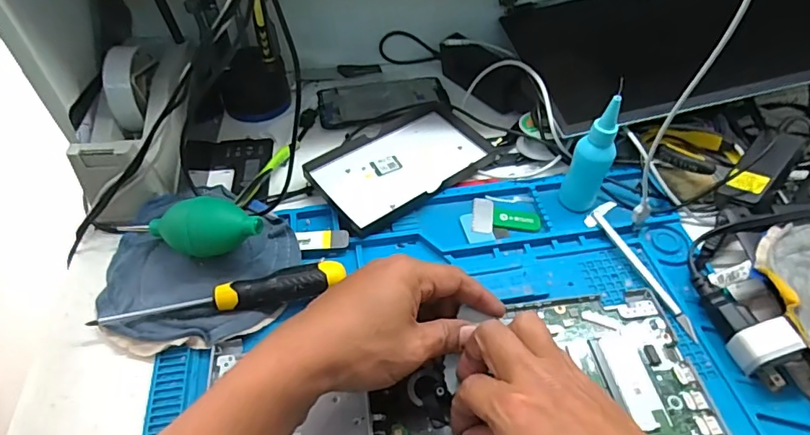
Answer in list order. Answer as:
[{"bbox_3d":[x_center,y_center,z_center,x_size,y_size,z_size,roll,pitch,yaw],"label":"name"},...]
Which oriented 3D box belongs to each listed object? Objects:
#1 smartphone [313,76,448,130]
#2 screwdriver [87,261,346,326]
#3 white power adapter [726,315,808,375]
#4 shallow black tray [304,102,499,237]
[{"bbox_3d":[-0.025,-0.142,0.602,0.155,0.010,0.075,-8,50,-7],"label":"smartphone"},{"bbox_3d":[-0.146,0.066,0.400,0.195,0.018,0.026,-9,50,-8],"label":"screwdriver"},{"bbox_3d":[0.269,0.096,0.372,0.036,0.031,0.027,-13,51,-11],"label":"white power adapter"},{"bbox_3d":[-0.005,-0.061,0.521,0.188,0.014,0.116,-33,63,-27],"label":"shallow black tray"}]

